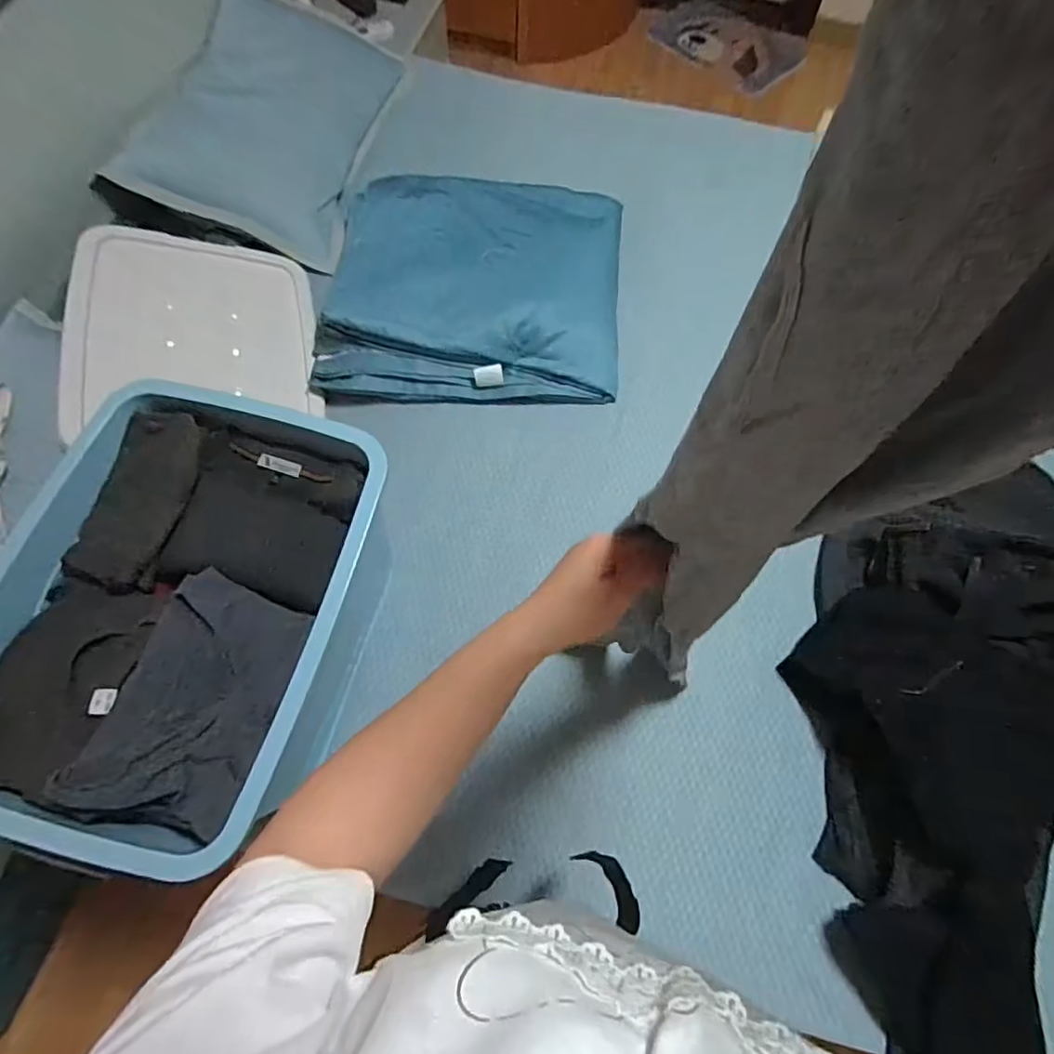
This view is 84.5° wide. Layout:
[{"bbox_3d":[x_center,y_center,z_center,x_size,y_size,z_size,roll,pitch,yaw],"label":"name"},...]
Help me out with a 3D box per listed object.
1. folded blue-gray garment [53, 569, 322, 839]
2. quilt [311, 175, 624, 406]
[{"bbox_3d":[-0.362,0.194,0.648,0.180,0.040,0.266,16,68,5],"label":"folded blue-gray garment"},{"bbox_3d":[-0.113,-0.491,1.139,0.558,0.137,0.488,0,67,-2],"label":"quilt"}]

